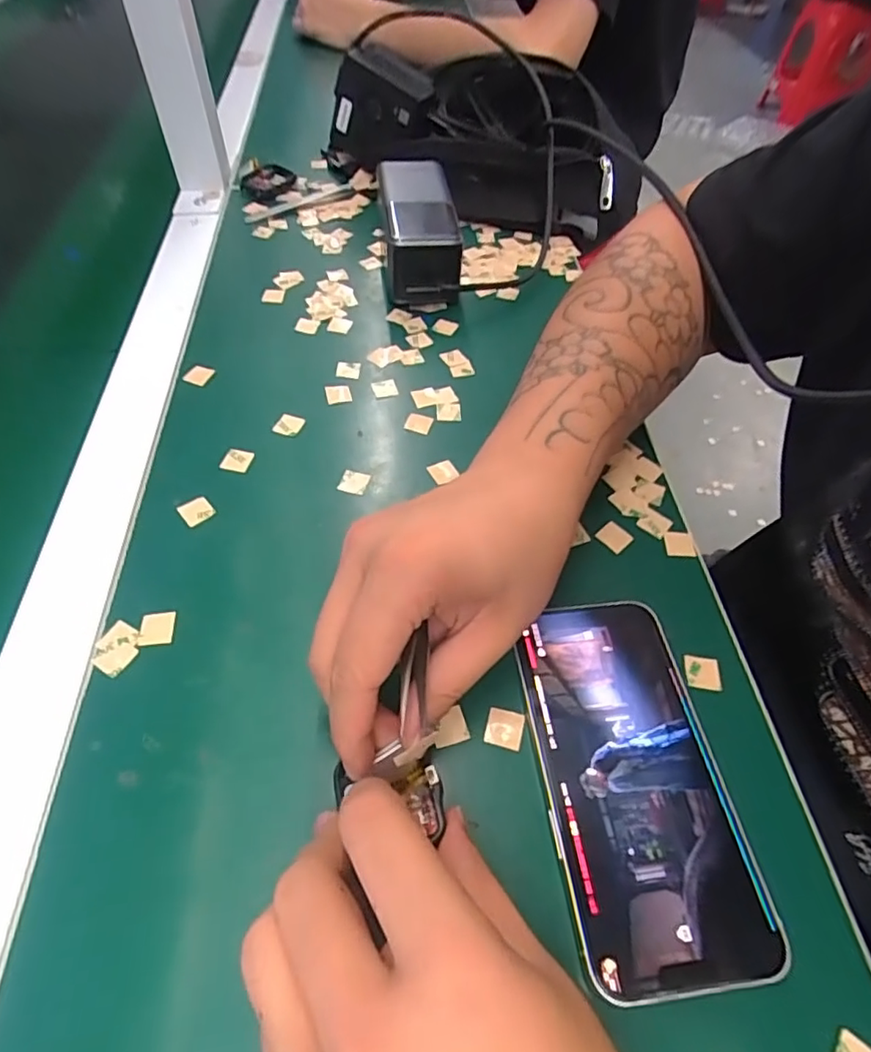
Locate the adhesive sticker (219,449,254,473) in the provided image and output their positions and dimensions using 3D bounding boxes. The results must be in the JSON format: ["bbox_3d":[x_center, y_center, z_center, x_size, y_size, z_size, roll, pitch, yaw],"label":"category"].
[{"bbox_3d":[-0.115,-0.038,0.336,0.015,0.004,0.017,13,57,0],"label":"adhesive sticker"}]

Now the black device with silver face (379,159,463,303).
[{"bbox_3d":[-0.013,-0.228,0.450,0.053,0.052,0.142,-3,53,-4],"label":"black device with silver face"}]

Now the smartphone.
[{"bbox_3d":[0.078,0.098,0.237,0.072,0.010,0.143,-6,54,-6],"label":"smartphone"}]

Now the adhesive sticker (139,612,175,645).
[{"bbox_3d":[-0.129,0.048,0.269,0.015,0.004,0.016,-5,53,-5],"label":"adhesive sticker"}]

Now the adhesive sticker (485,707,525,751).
[{"bbox_3d":[0.030,0.087,0.249,0.015,0.004,0.015,10,58,11],"label":"adhesive sticker"}]

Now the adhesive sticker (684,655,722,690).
[{"bbox_3d":[0.124,0.067,0.268,0.015,0.004,0.016,6,53,3],"label":"adhesive sticker"}]

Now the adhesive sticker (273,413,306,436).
[{"bbox_3d":[-0.089,-0.062,0.355,0.015,0.004,0.016,19,58,4],"label":"adhesive sticker"}]

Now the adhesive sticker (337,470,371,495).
[{"bbox_3d":[-0.046,-0.025,0.329,0.015,0.004,0.015,14,60,9],"label":"adhesive sticker"}]

